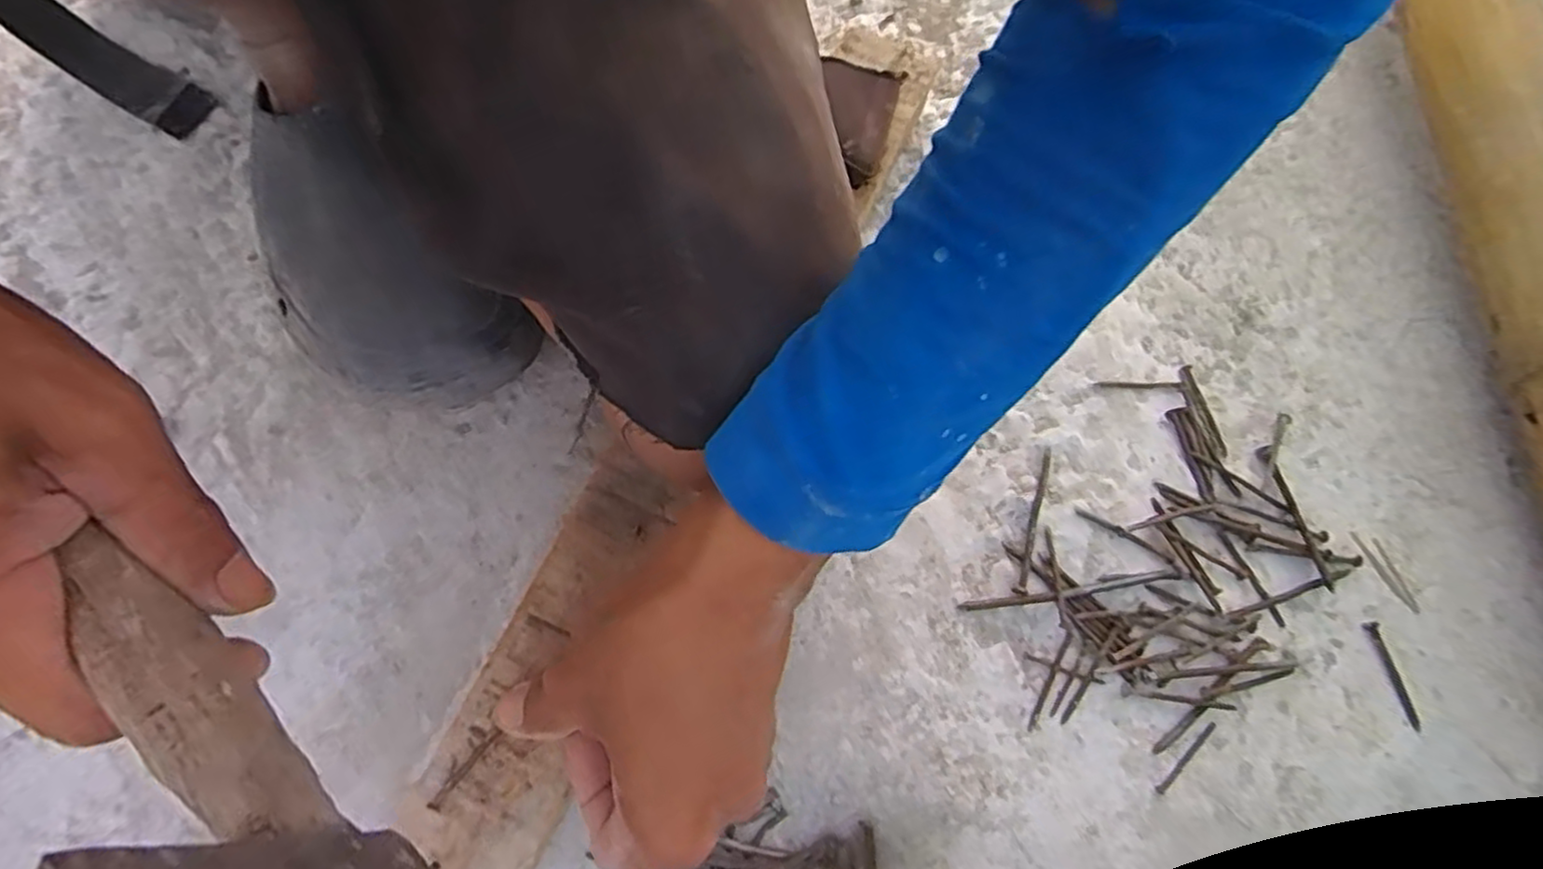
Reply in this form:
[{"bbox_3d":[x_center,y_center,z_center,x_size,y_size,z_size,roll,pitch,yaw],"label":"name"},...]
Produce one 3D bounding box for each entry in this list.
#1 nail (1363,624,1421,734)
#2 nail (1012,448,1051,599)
[{"bbox_3d":[0.281,0.108,0.334,0.007,0.004,0.047,-12,71,-6],"label":"nail"},{"bbox_3d":[0.127,0.041,0.357,0.006,0.004,0.074,17,70,5],"label":"nail"}]

